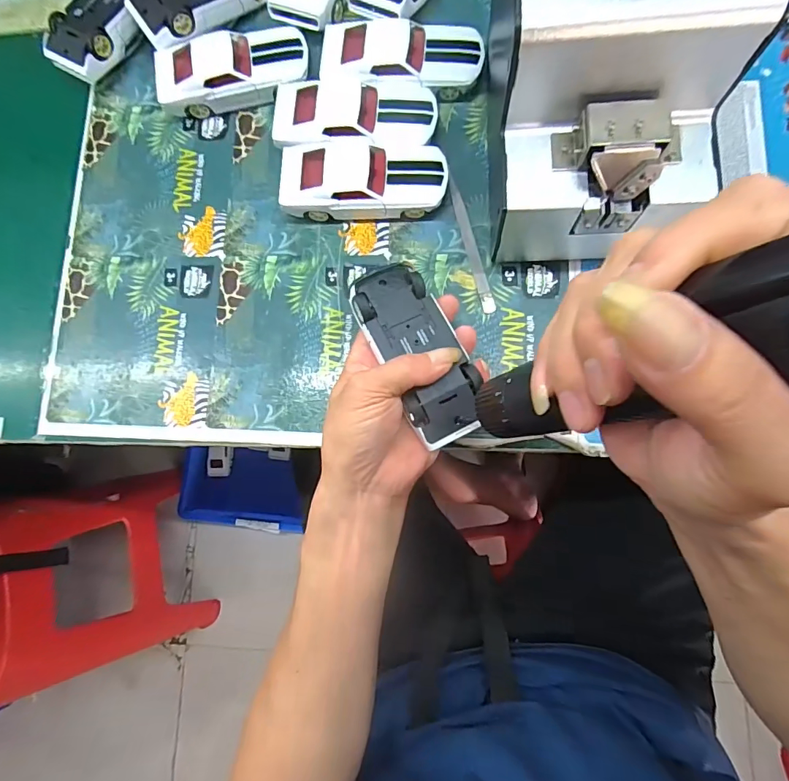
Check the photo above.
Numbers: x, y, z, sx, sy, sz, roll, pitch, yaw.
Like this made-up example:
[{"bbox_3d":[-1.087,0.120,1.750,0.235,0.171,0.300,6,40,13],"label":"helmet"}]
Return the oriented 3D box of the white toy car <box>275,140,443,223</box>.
[{"bbox_3d":[-0.024,-0.164,0.355,0.126,0.034,0.054,2,84,7],"label":"white toy car"}]

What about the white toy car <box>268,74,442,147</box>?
[{"bbox_3d":[-0.031,-0.218,0.362,0.125,0.033,0.054,0,83,7],"label":"white toy car"}]

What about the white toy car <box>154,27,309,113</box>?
[{"bbox_3d":[-0.134,-0.266,0.378,0.123,0.034,0.052,-7,83,6],"label":"white toy car"}]

